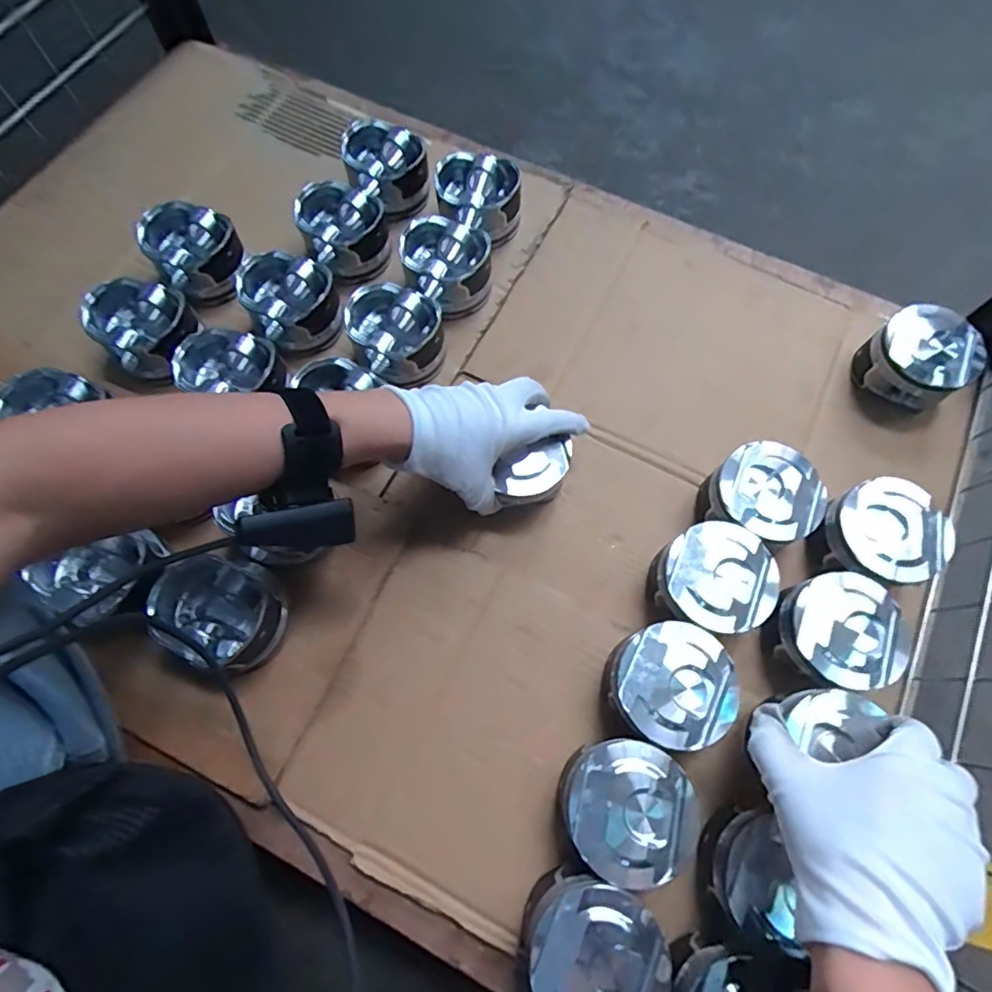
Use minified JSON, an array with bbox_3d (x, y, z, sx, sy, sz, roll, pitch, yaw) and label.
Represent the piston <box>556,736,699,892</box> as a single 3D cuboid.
[{"bbox_3d":[0.087,0.215,0.388,0.084,0.063,0.083,0,70,-1],"label":"piston"}]

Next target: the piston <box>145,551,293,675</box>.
[{"bbox_3d":[-0.205,0.087,0.418,0.087,0.066,0.076,37,74,12],"label":"piston"}]

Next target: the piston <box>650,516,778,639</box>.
[{"bbox_3d":[0.170,0.069,0.442,0.084,0.064,0.081,0,70,-1],"label":"piston"}]

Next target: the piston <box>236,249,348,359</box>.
[{"bbox_3d":[-0.190,-0.182,0.519,0.075,0.048,0.085,-35,74,-12],"label":"piston"}]

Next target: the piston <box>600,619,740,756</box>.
[{"bbox_3d":[0.127,0.141,0.414,0.081,0.063,0.084,0,70,-1],"label":"piston"}]

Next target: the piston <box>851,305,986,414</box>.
[{"bbox_3d":[0.391,-0.125,0.519,0.082,0.063,0.083,0,70,-1],"label":"piston"}]

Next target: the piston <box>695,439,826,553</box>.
[{"bbox_3d":[0.219,0.005,0.466,0.088,0.068,0.083,0,70,-1],"label":"piston"}]

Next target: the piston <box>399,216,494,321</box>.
[{"bbox_3d":[-0.046,-0.222,0.545,0.081,0.055,0.086,0,70,-1],"label":"piston"}]

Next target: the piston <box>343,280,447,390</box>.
[{"bbox_3d":[-0.090,-0.143,0.511,0.082,0.053,0.086,0,70,-1],"label":"piston"}]

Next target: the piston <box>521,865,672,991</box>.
[{"bbox_3d":[0.061,0.290,0.358,0.081,0.059,0.086,0,70,-1],"label":"piston"}]

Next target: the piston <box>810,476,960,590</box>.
[{"bbox_3d":[0.311,0.035,0.460,0.085,0.059,0.082,0,70,-1],"label":"piston"}]

